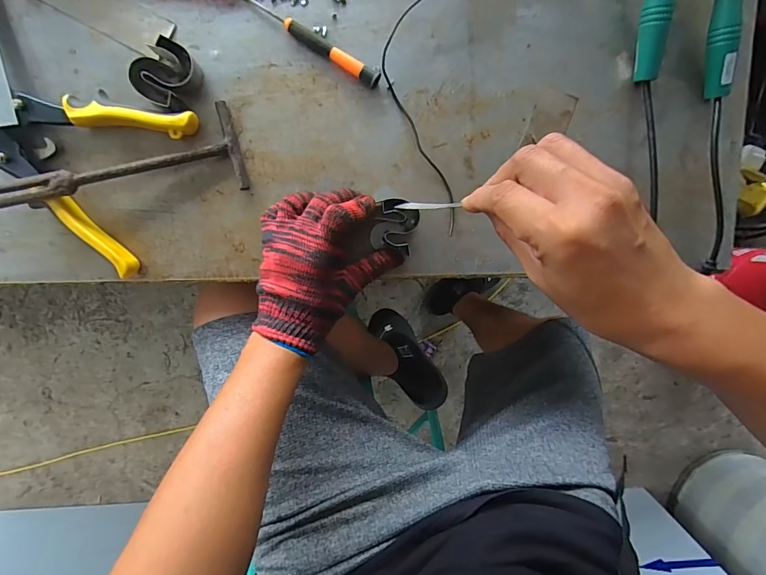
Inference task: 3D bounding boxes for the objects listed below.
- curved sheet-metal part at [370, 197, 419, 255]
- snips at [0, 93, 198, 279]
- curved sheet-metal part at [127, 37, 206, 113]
[{"bbox_3d":[0.013,-0.059,0.391,0.043,0.027,0.047,9,95,-6],"label":"curved sheet-metal part"},{"bbox_3d":[-0.289,-0.090,0.360,0.230,0.029,0.147,4,96,-6],"label":"snips"},{"bbox_3d":[-0.188,-0.184,0.352,0.042,0.027,0.051,31,93,-8],"label":"curved sheet-metal part"}]

